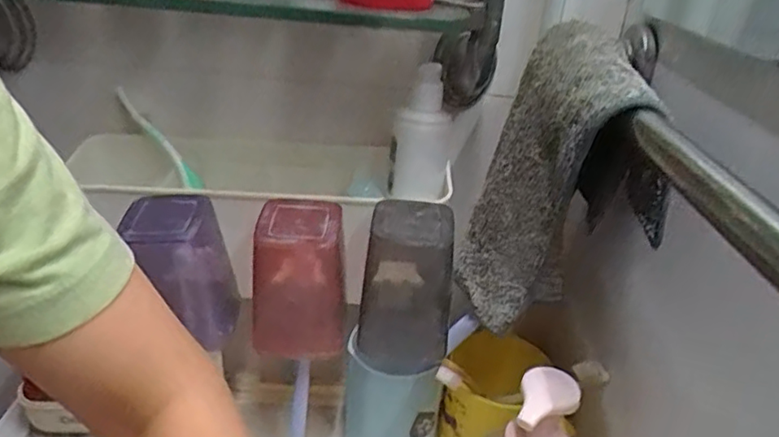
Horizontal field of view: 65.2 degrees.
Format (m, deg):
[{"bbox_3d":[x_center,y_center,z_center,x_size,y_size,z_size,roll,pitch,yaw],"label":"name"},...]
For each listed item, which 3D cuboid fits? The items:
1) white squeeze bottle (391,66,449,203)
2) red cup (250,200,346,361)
[{"bbox_3d":[0.024,-0.058,0.441,0.038,0.096,0.040,7,26,4],"label":"white squeeze bottle"},{"bbox_3d":[-0.063,0.043,0.416,0.065,0.099,0.056,3,26,-5],"label":"red cup"}]

